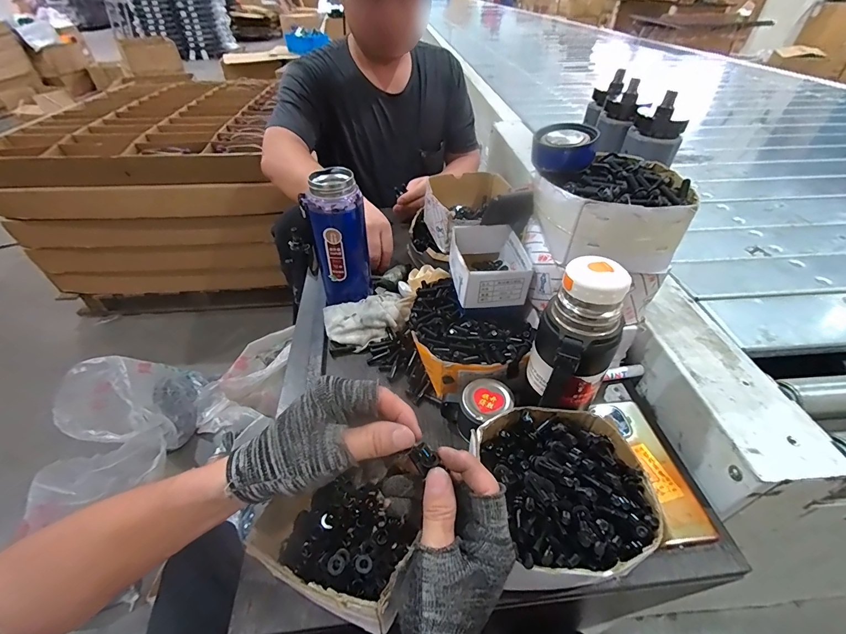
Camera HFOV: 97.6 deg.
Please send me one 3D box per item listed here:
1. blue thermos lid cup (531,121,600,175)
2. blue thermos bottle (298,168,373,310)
[{"bbox_3d":[0.160,-0.196,0.426,0.064,0.046,0.050,8,44,9],"label":"blue thermos lid cup"},{"bbox_3d":[-0.128,-0.111,0.559,0.085,0.191,0.067,-9,44,-9],"label":"blue thermos bottle"}]

